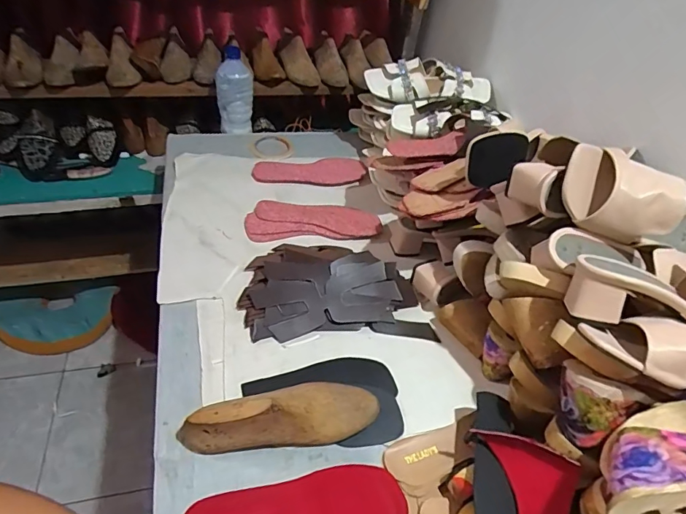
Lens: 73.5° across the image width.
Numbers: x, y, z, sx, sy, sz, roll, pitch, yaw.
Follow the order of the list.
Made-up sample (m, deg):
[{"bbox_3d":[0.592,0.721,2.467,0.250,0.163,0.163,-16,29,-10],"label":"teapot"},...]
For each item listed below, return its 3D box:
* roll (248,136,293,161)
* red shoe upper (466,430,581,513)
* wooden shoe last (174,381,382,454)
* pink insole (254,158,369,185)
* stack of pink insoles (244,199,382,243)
[{"bbox_3d":[-0.166,-0.254,1.065,0.106,0.012,0.106,4,44,-4],"label":"roll"},{"bbox_3d":[0.189,0.261,0.479,0.110,0.048,0.151,9,44,1],"label":"red shoe upper"},{"bbox_3d":[-0.077,0.188,0.568,0.243,0.080,0.074,-4,46,-12],"label":"wooden shoe last"},{"bbox_3d":[-0.070,-0.189,0.996,0.241,0.013,0.091,-7,46,-15],"label":"pink insole"},{"bbox_3d":[-0.056,-0.075,0.874,0.244,0.023,0.102,0,45,-7],"label":"stack of pink insoles"}]

